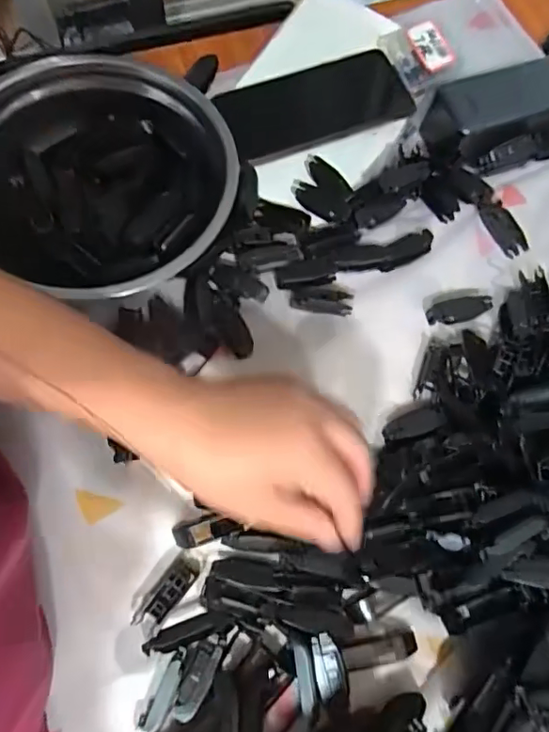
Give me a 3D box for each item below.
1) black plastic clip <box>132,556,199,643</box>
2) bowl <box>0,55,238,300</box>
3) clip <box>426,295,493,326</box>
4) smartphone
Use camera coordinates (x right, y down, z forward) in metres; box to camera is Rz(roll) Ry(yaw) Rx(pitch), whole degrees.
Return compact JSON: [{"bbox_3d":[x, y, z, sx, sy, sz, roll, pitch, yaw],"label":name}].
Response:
[{"bbox_3d":[-0.069,0.147,0.344,0.018,0.008,0.051,36,73,9],"label":"black plastic clip"},{"bbox_3d":[-0.127,-0.144,0.393,0.192,0.055,0.193,1,71,-3],"label":"bowl"},{"bbox_3d":[0.147,-0.044,0.422,0.049,0.016,0.017,-7,72,-5],"label":"clip"},{"bbox_3d":[0.037,-0.228,0.471,0.162,0.013,0.075,-21,73,-9],"label":"smartphone"}]

